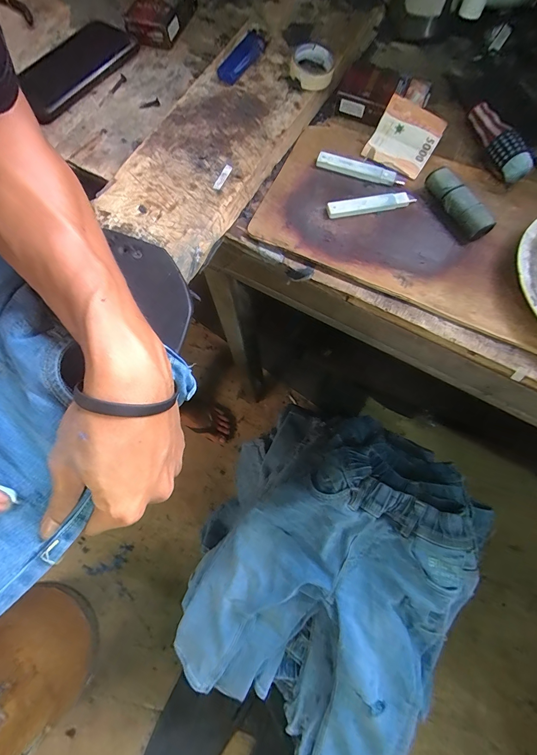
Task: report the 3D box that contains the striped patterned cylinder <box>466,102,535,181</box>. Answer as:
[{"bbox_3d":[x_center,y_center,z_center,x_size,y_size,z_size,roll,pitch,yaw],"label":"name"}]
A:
[{"bbox_3d":[0.244,-0.254,0.345,0.026,0.028,0.095,-12,72,-4],"label":"striped patterned cylinder"}]

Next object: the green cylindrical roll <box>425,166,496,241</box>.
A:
[{"bbox_3d":[0.189,-0.172,0.323,0.025,0.018,0.077,-25,74,-7],"label":"green cylindrical roll"}]

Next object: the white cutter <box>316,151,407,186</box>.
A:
[{"bbox_3d":[0.098,-0.219,0.343,0.094,0.014,0.017,18,74,6],"label":"white cutter"}]

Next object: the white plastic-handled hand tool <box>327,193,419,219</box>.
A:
[{"bbox_3d":[0.104,-0.176,0.330,0.090,0.011,0.015,-13,73,-3],"label":"white plastic-handled hand tool"}]

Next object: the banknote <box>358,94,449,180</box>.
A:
[{"bbox_3d":[0.143,-0.254,0.346,0.065,0.030,0.060,32,76,10],"label":"banknote"}]

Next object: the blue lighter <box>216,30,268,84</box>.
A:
[{"bbox_3d":[-0.030,-0.367,0.374,0.027,0.012,0.077,29,75,9],"label":"blue lighter"}]

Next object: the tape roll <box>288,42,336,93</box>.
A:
[{"bbox_3d":[0.048,-0.343,0.360,0.048,0.015,0.056,14,74,5],"label":"tape roll"}]

